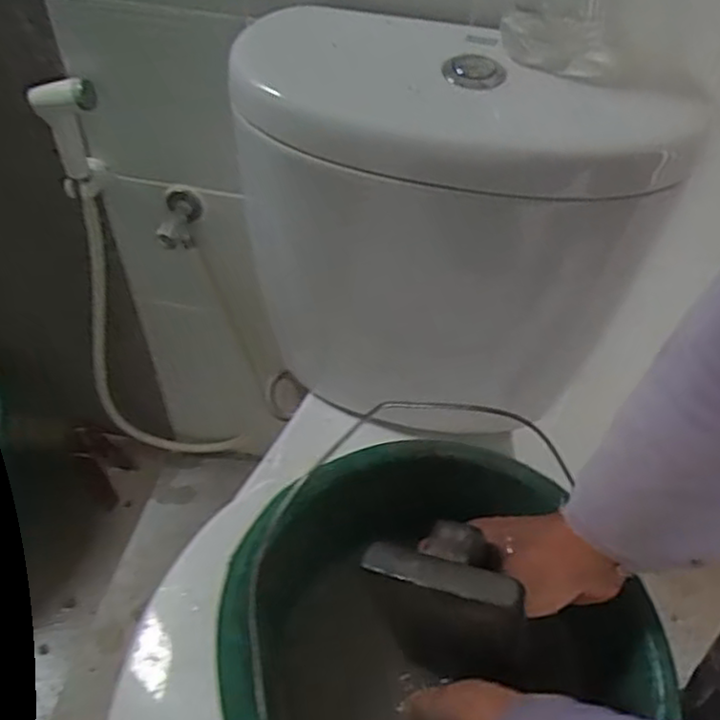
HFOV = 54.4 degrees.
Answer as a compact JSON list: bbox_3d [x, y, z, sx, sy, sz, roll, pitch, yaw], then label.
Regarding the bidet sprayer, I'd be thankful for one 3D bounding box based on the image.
[{"bbox_3d":[-0.270,-0.046,0.886,0.195,0.648,0.061,9,49,5],"label":"bidet sprayer"}]

